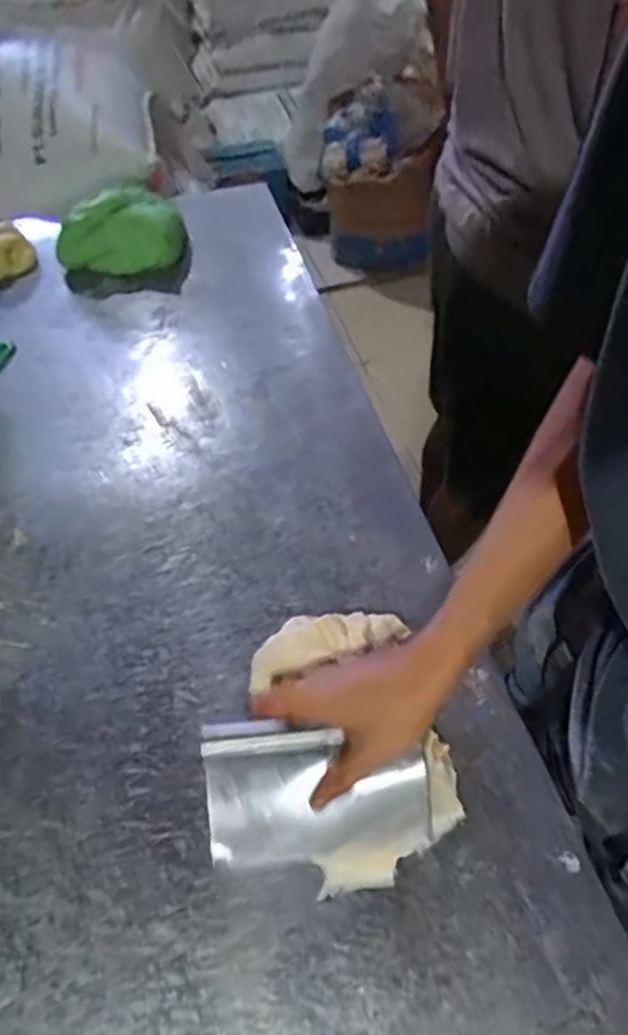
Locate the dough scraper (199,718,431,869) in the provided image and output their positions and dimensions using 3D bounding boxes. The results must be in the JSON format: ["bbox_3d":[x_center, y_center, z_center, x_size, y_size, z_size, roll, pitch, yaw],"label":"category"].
[{"bbox_3d":[0.007,0.185,0.455,0.161,0.020,0.097,1,94,-17],"label":"dough scraper"}]

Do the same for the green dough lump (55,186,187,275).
[{"bbox_3d":[-0.279,-0.413,0.979,0.181,0.091,0.111,-31,58,-22],"label":"green dough lump"}]

